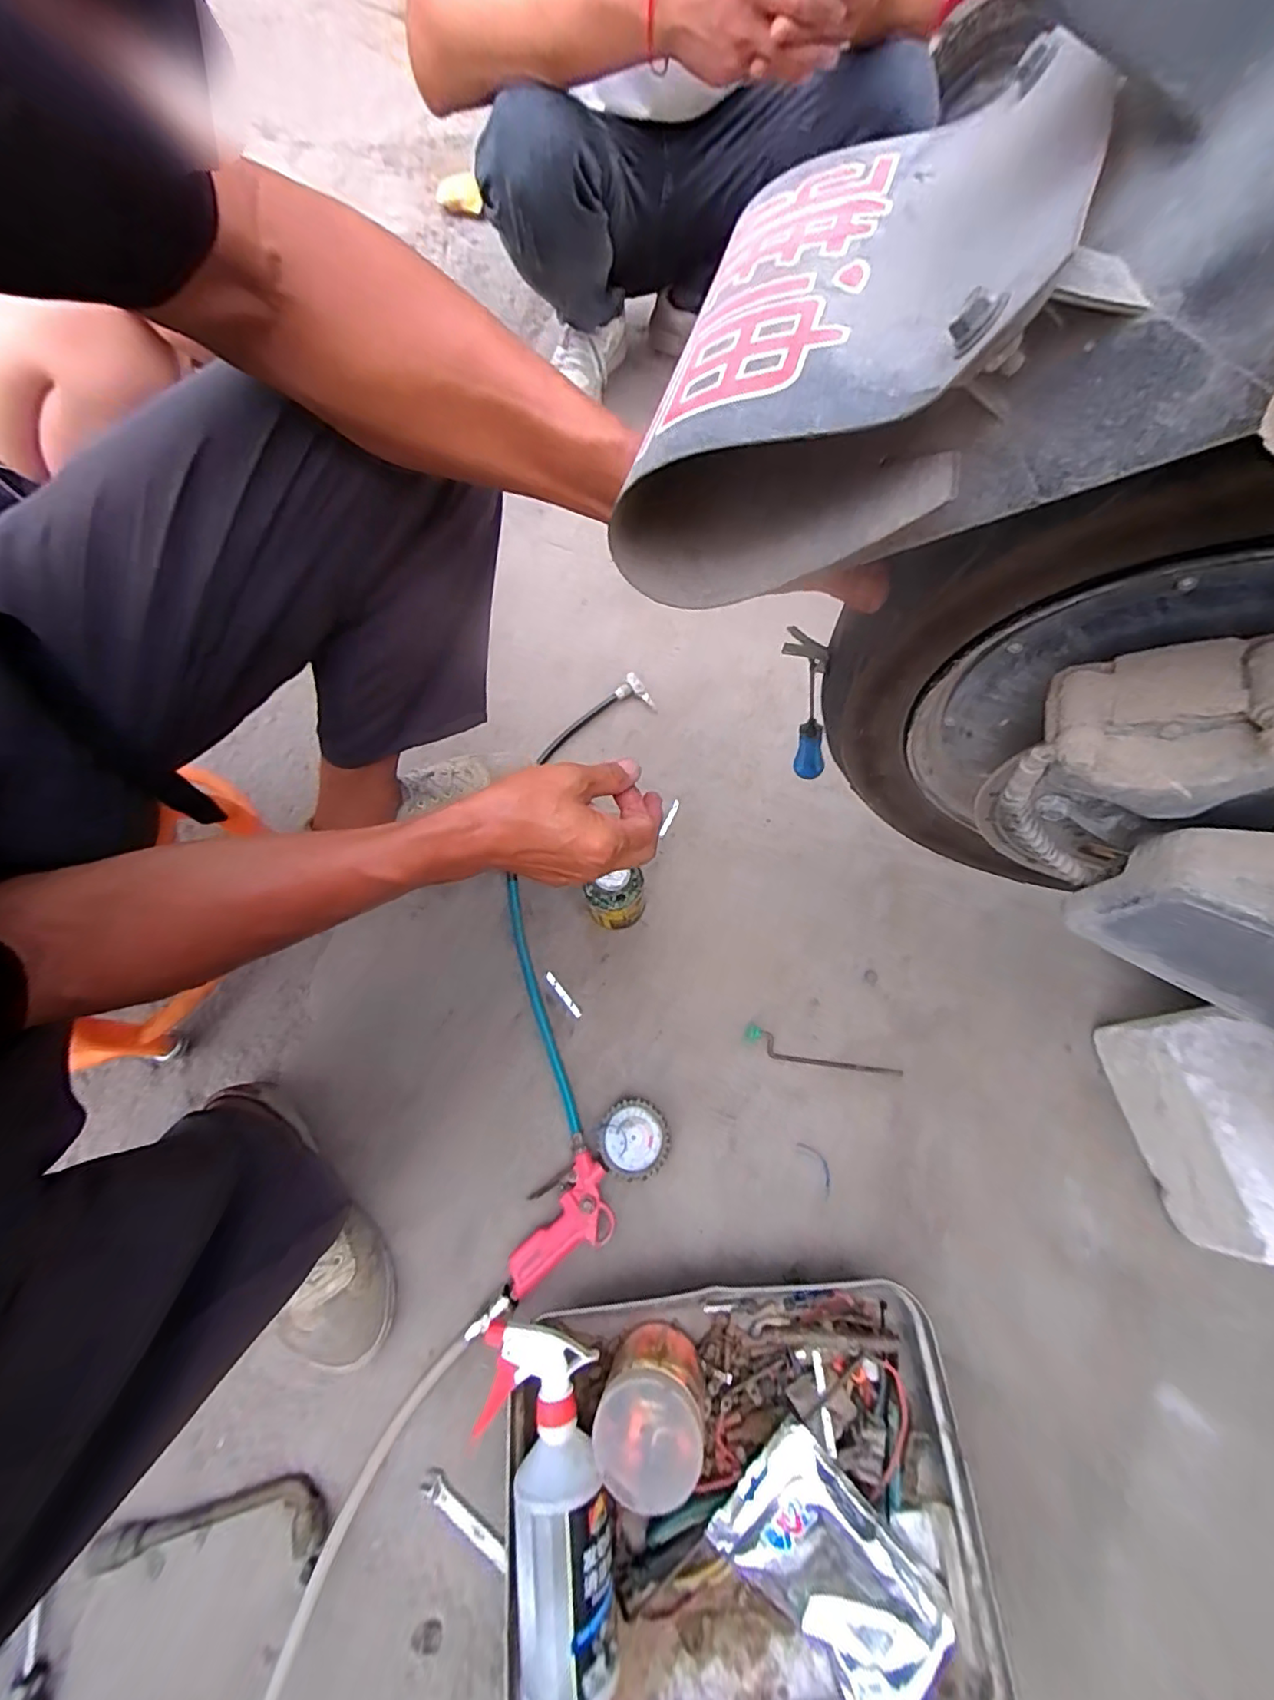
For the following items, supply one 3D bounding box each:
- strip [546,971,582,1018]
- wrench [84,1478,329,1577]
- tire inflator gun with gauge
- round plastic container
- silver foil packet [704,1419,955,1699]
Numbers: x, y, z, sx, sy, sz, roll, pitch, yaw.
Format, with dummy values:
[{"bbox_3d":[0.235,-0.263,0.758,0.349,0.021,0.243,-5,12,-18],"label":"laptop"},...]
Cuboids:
[{"bbox_3d":[-0.083,0.163,0.646,0.008,0.004,0.061,-37,72,-13],"label":"strip"},{"bbox_3d":[-0.351,0.558,0.472,0.177,0.023,0.042,-4,68,0],"label":"wrench"},{"bbox_3d":[-0.065,0.351,0.549,0.078,0.035,0.252,36,73,14],"label":"tire inflator gun with gauge"},{"bbox_3d":[0.012,0.460,0.471,0.089,0.081,0.085,0,68,1],"label":"round plastic container"},{"bbox_3d":[0.153,0.560,0.449,0.171,0.032,0.103,40,72,15],"label":"silver foil packet"}]

